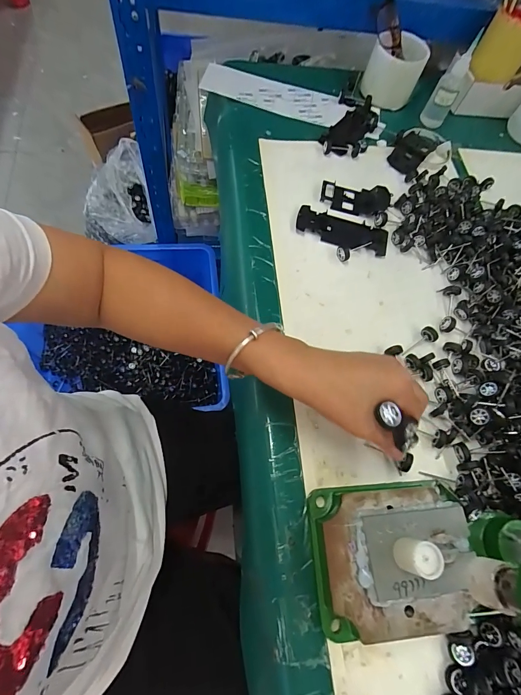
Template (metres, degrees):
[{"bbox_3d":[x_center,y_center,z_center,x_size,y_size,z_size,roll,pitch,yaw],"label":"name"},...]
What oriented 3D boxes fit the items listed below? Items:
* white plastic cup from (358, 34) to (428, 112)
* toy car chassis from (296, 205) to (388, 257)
[{"bbox_3d":[0.215,-0.448,0.561,0.085,0.074,0.079,3,66,-7],"label":"white plastic cup"},{"bbox_3d":[0.110,-0.156,0.465,0.123,0.018,0.048,18,65,-1],"label":"toy car chassis"}]

